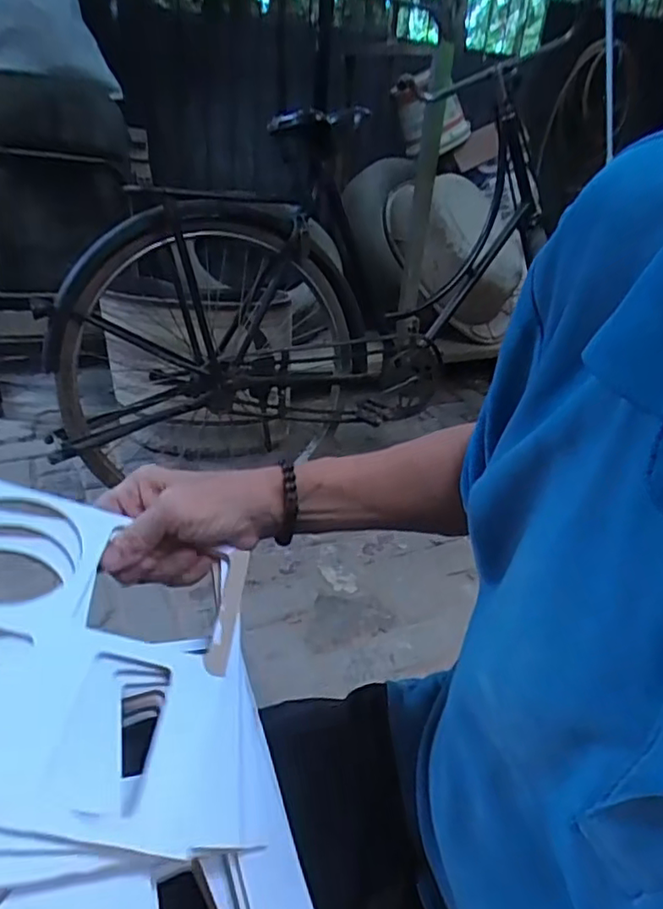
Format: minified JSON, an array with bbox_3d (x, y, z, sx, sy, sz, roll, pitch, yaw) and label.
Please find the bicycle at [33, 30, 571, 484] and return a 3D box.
[{"bbox_3d":[0.117,-0.547,1.620,0.481,0.906,1.688,24,33,30],"label":"bicycle"}]

